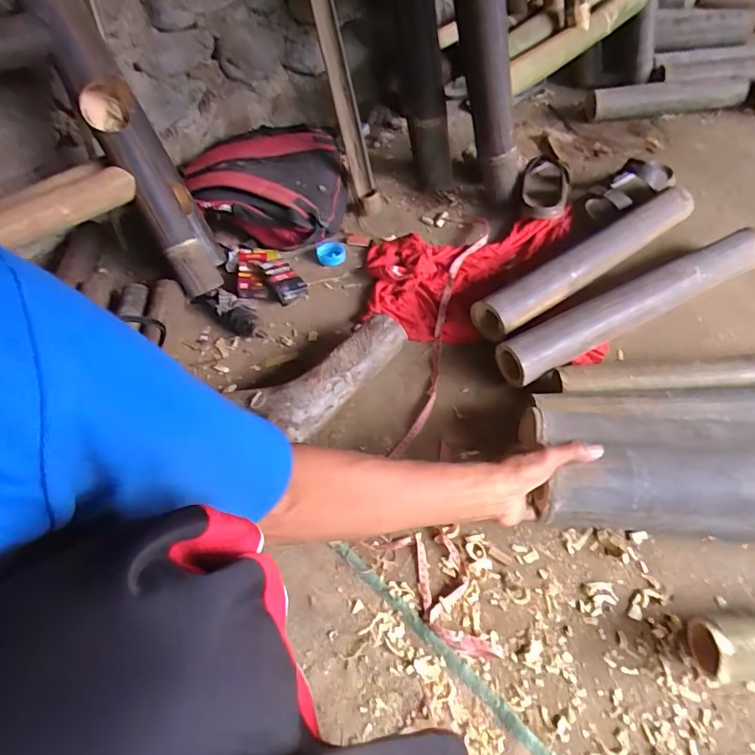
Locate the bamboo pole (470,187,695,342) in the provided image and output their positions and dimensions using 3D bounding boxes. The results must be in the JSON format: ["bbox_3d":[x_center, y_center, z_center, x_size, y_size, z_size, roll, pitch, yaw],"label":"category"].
[{"bbox_3d":[0.386,-0.208,0.875,0.481,0.089,0.067,-26,54,-15],"label":"bamboo pole"}]

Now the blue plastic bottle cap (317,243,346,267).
[{"bbox_3d":[-0.099,-0.266,1.044,0.059,0.029,0.059,-7,51,0],"label":"blue plastic bottle cap"}]

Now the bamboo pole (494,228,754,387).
[{"bbox_3d":[0.447,-0.124,0.835,0.532,0.083,0.066,-23,53,-13],"label":"bamboo pole"}]

